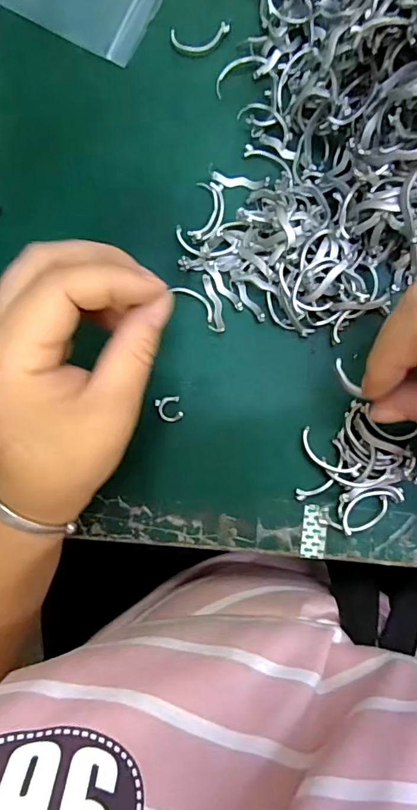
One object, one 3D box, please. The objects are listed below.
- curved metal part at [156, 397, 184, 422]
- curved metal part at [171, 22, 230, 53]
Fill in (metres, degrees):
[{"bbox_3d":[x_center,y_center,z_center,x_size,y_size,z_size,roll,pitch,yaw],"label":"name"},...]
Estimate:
[{"bbox_3d":[-0.022,0.003,0.260,0.014,0.004,0.014,0,88,6],"label":"curved metal part"},{"bbox_3d":[-0.004,-0.207,0.266,0.033,0.004,0.014,-6,87,6],"label":"curved metal part"}]

